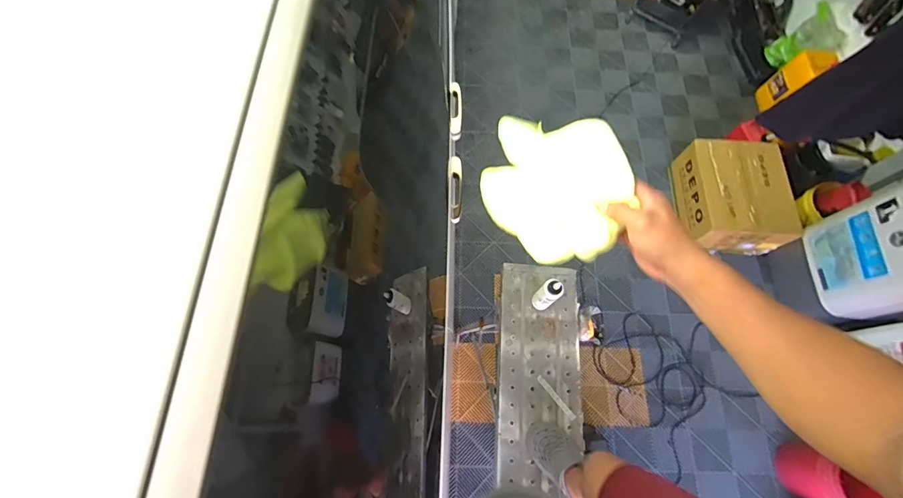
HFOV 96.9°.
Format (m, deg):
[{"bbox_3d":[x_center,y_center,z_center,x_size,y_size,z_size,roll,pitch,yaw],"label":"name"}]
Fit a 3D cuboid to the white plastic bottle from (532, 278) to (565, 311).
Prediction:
[{"bbox_3d":[0.284,0.138,1.185,0.048,0.176,0.058,-34,74,-14],"label":"white plastic bottle"}]

